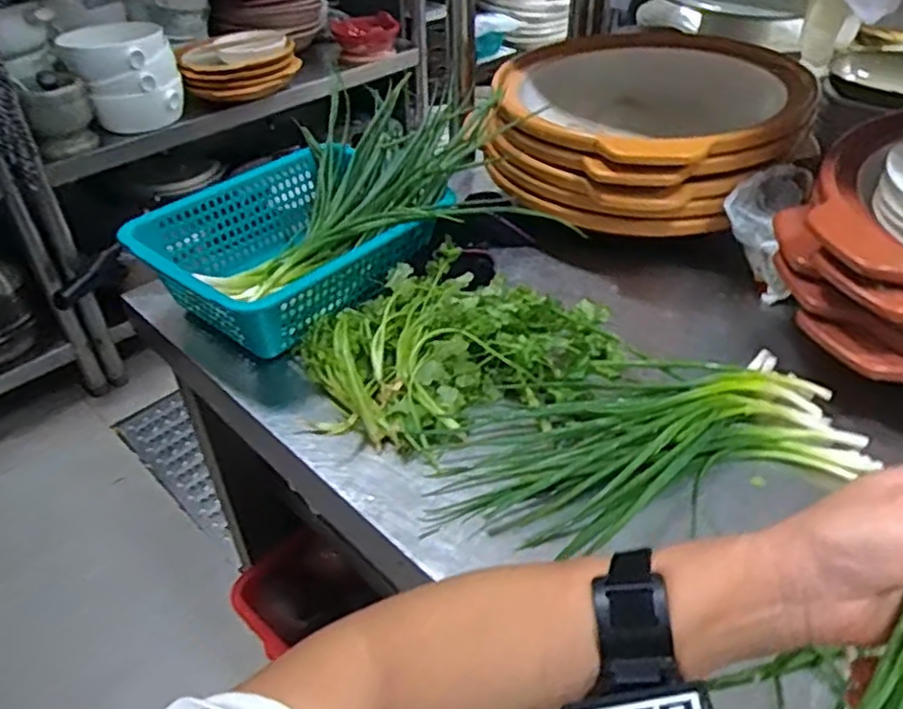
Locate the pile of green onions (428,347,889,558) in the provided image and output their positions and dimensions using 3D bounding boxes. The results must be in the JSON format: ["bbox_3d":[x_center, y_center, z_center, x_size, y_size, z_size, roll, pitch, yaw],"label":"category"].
[{"bbox_3d":[0.153,0.068,0.575,0.354,0.039,0.151,-12,39,-12],"label":"pile of green onions"}]

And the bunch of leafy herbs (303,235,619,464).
[{"bbox_3d":[0.012,-0.016,0.648,0.277,0.066,0.187,-17,40,-18],"label":"bunch of leafy herbs"}]

